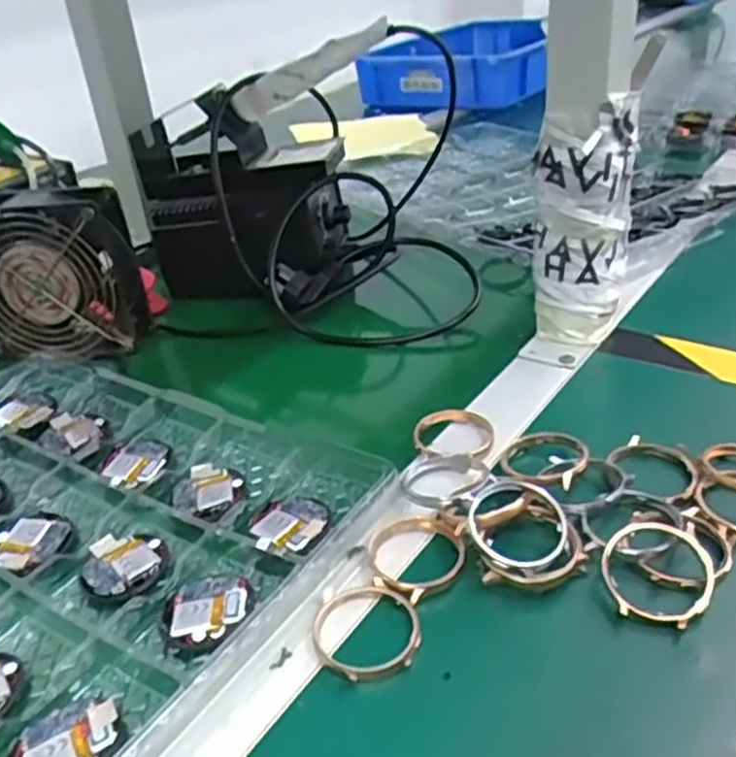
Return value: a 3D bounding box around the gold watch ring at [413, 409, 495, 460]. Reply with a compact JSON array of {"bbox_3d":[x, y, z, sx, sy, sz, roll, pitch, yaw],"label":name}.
[{"bbox_3d":[0.048,0.030,0.433,0.046,0.005,0.039,4,32,16],"label":"gold watch ring"}]

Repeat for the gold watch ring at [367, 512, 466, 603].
[{"bbox_3d":[0.023,0.082,0.355,0.045,0.012,0.050,-3,34,6],"label":"gold watch ring"}]

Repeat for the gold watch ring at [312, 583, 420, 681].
[{"bbox_3d":[-0.001,0.106,0.323,0.045,0.007,0.048,-4,31,3],"label":"gold watch ring"}]

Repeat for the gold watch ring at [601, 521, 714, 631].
[{"bbox_3d":[0.128,0.084,0.331,0.047,0.009,0.049,-1,51,2],"label":"gold watch ring"}]

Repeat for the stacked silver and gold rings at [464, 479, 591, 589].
[{"bbox_3d":[0.073,0.075,0.352,0.052,0.017,0.050,1,46,-1],"label":"stacked silver and gold rings"}]

